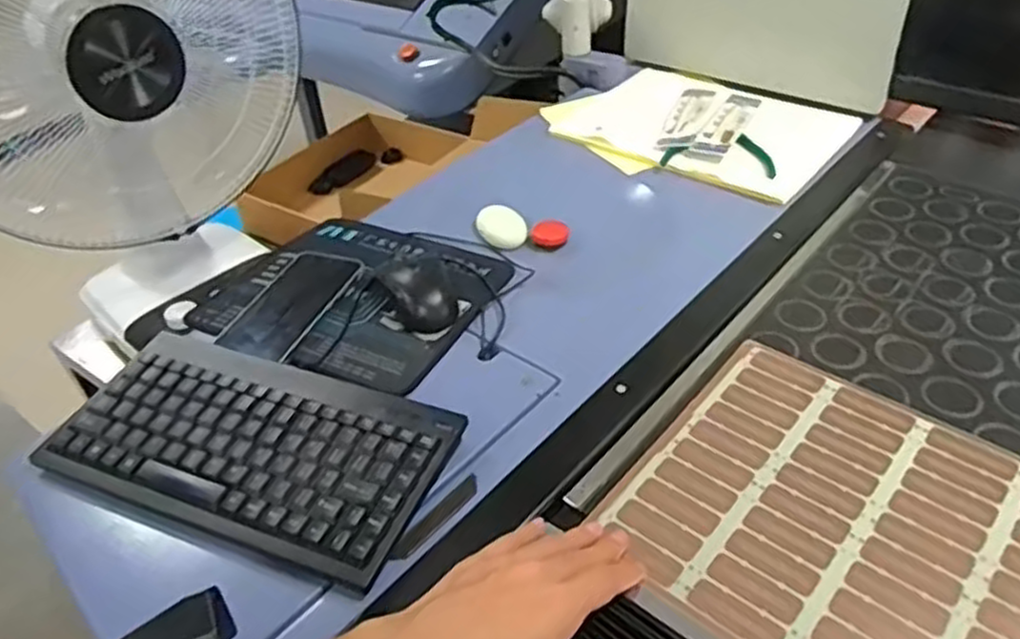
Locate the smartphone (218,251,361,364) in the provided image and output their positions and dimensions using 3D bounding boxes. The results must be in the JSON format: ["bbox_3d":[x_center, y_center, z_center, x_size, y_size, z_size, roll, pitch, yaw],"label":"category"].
[{"bbox_3d":[-0.205,-0.017,0.714,0.079,0.014,0.154,12,40,18],"label":"smartphone"}]

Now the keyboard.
[{"bbox_3d":[-0.193,0.092,0.566,0.285,0.030,0.149,13,41,19],"label":"keyboard"}]

